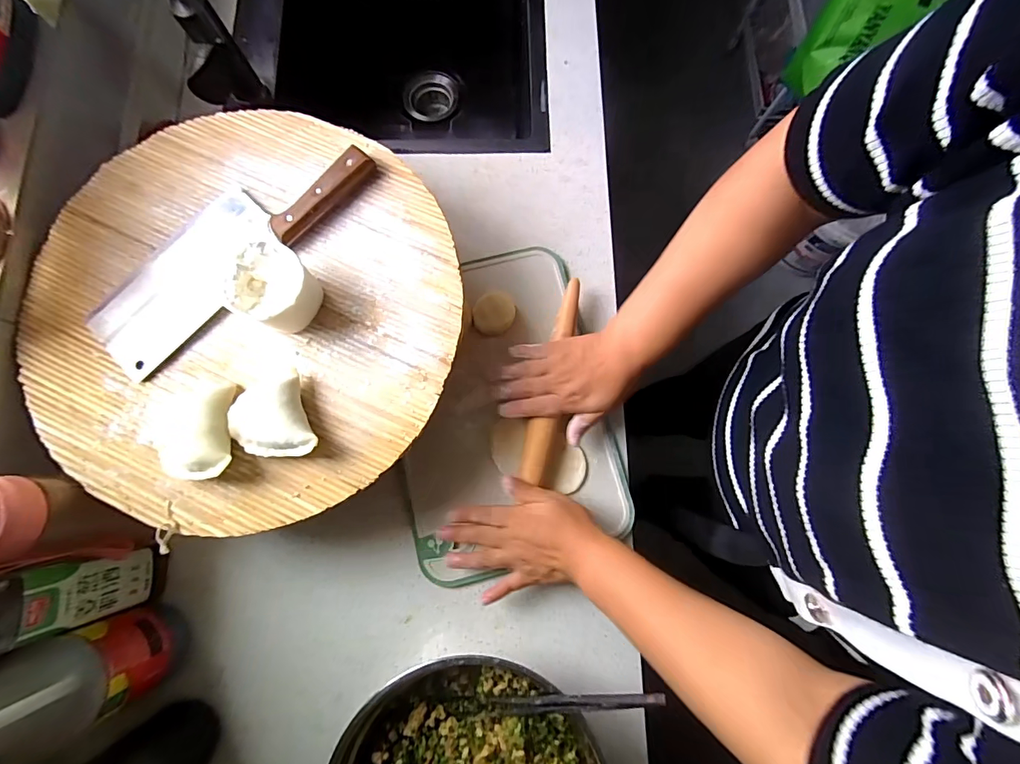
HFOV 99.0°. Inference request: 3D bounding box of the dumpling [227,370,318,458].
[{"bbox_3d":[-0.216,0.034,0.395,0.069,0.034,0.083,-25,79,-5],"label":"dumpling"}]

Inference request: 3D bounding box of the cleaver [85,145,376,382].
[{"bbox_3d":[-0.277,-0.141,0.428,0.093,0.024,0.304,44,81,8],"label":"cleaver"}]

